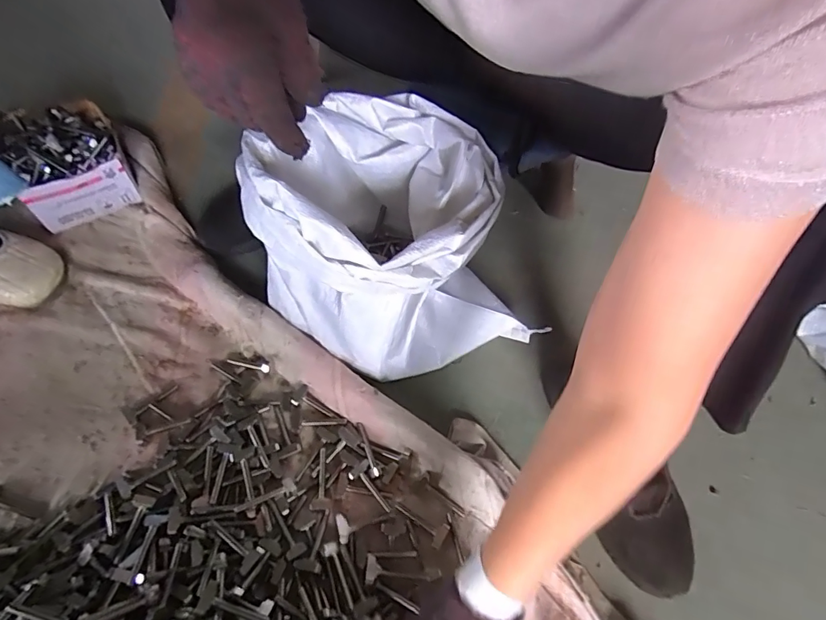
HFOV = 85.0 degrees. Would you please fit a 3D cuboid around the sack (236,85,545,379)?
[{"bbox_3d":[-0.028,-0.073,0.495,0.251,0.223,0.228,-22,63,-17],"label":"sack"}]

